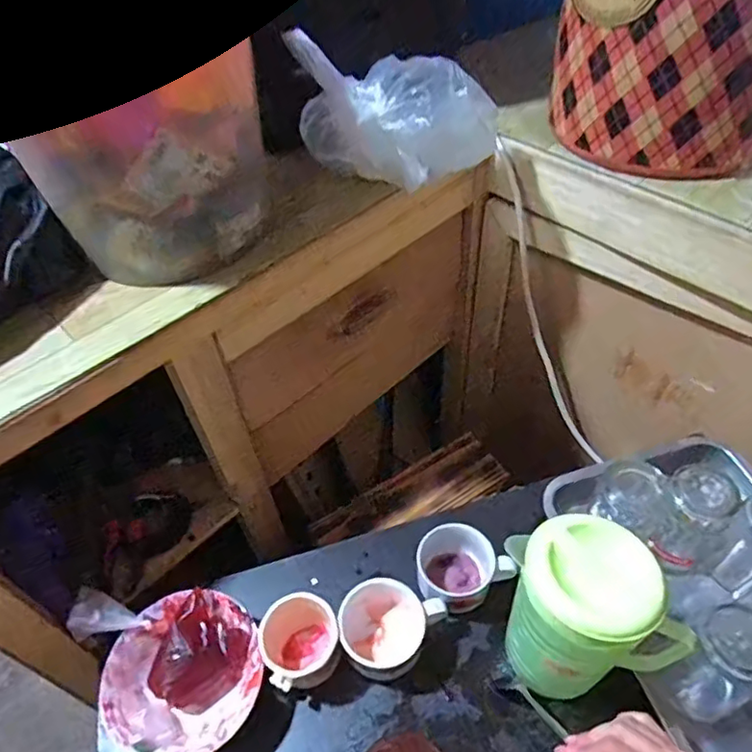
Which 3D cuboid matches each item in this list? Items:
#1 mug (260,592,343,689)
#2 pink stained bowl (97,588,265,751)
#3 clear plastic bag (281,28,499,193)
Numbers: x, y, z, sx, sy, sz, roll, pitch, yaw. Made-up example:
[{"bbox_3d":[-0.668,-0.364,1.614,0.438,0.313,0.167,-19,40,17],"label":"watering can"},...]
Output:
[{"bbox_3d":[-0.075,0.273,0.600,0.076,0.077,0.073,-2,50,3],"label":"mug"},{"bbox_3d":[-0.187,0.300,0.590,0.147,0.051,0.148,-2,50,3],"label":"pink stained bowl"},{"bbox_3d":[0.024,-0.286,0.635,0.215,0.127,0.093,1,50,6],"label":"clear plastic bag"}]

